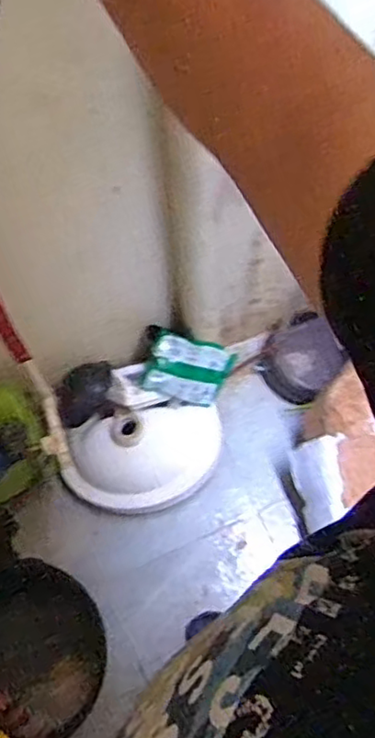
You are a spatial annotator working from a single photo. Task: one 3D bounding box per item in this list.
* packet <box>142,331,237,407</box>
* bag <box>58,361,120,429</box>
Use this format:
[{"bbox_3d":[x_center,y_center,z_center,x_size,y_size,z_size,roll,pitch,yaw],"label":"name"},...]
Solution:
[{"bbox_3d":[0.011,0.011,1.603,0.229,0.155,0.034,12,19,-31],"label":"packet"},{"bbox_3d":[-0.244,0.060,1.606,0.139,0.109,0.118,-8,65,-5],"label":"bag"}]

